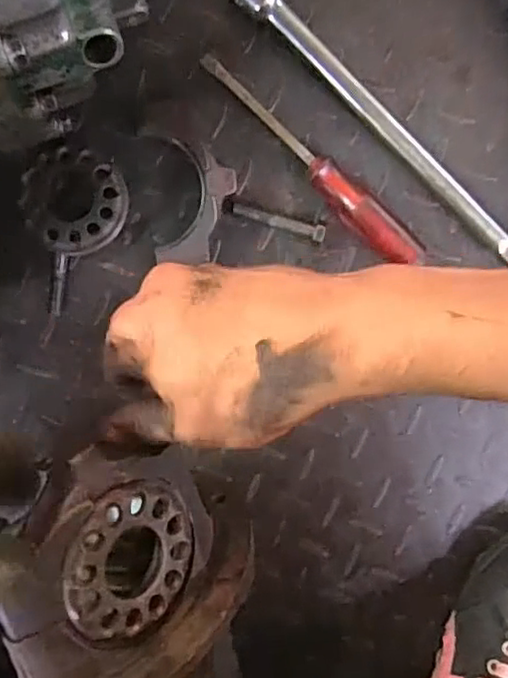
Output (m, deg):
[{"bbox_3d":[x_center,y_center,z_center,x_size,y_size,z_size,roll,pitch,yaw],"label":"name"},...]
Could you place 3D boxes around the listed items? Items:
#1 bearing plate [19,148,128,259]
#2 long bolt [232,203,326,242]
[{"bbox_3d":[-0.112,-0.087,0.403,0.064,0.022,0.065,0,98,-1],"label":"bearing plate"},{"bbox_3d":[0.015,-0.074,0.405,0.059,0.015,0.010,15,97,-2],"label":"long bolt"}]

